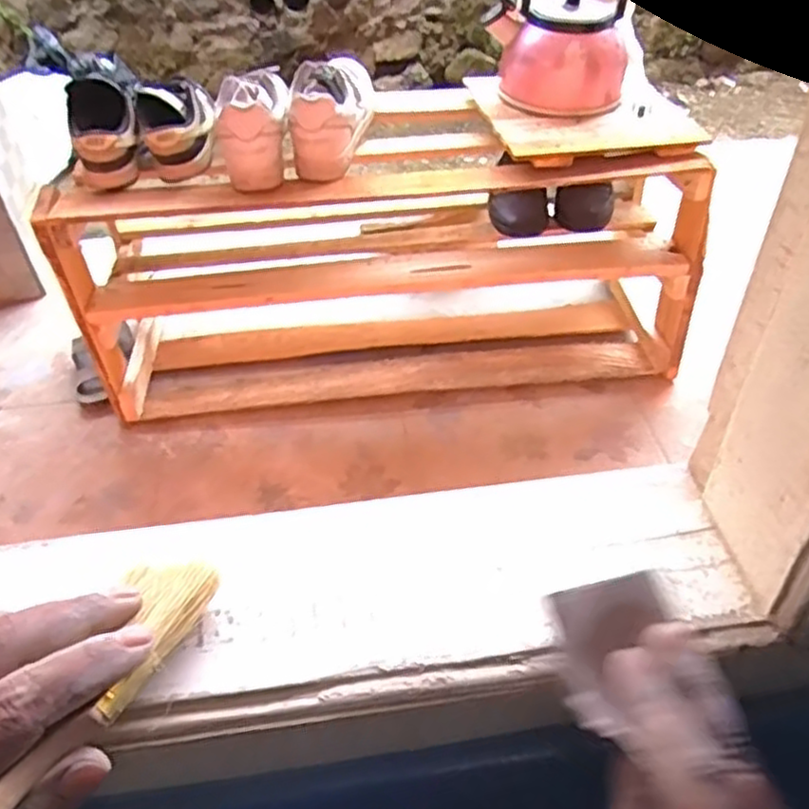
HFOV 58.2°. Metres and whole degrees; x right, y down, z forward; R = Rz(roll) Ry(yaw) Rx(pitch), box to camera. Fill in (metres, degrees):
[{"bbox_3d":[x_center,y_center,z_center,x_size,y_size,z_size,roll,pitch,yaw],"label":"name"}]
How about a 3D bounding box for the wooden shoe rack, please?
[{"bbox_3d":[-0.041,-0.270,1.247,0.932,0.425,0.362,-6,43,-4],"label":"wooden shoe rack"}]

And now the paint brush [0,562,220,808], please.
[{"bbox_3d":[-0.121,0.112,0.235,0.031,0.011,0.168,16,39,19],"label":"paint brush"}]

